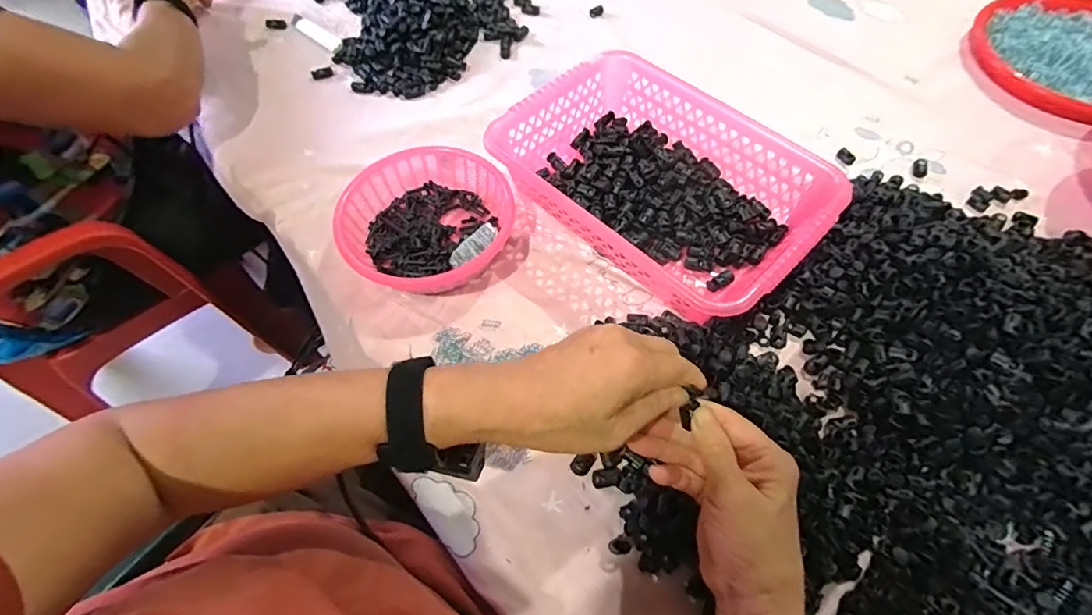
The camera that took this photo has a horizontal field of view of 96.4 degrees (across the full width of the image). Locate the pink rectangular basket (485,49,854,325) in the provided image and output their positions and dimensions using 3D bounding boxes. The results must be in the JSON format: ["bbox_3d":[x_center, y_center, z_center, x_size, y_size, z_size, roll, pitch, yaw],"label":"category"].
[{"bbox_3d":[0.115,-0.127,0.502,0.304,0.078,0.200,39,69,20],"label":"pink rectangular basket"}]

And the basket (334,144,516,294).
[{"bbox_3d":[-0.117,-0.085,0.495,0.162,0.052,0.163,-1,61,1],"label":"basket"}]

